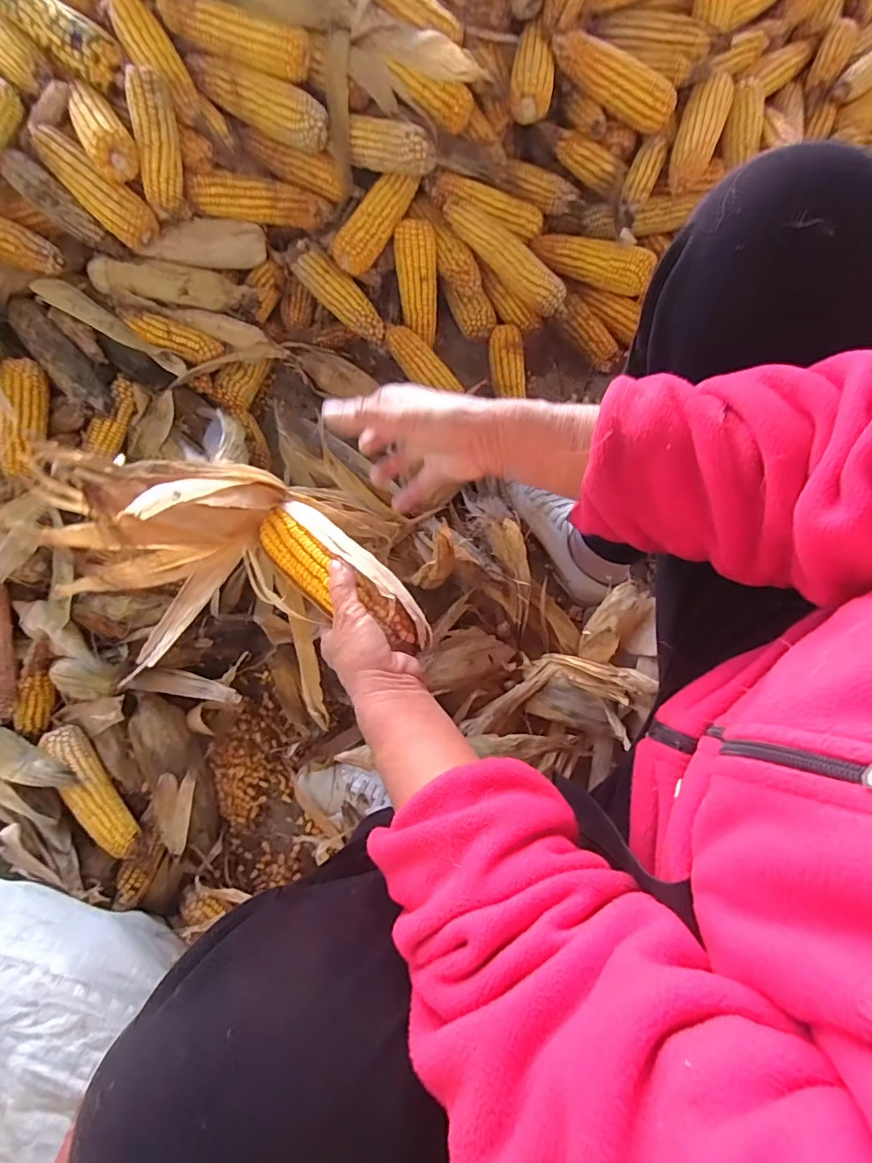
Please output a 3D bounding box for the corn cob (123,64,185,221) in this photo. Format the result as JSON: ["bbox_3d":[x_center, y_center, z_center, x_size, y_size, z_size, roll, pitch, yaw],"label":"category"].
[{"bbox_3d":[-0.318,-0.497,0.586,0.040,0.132,0.037,12,39,3],"label":"corn cob"}]

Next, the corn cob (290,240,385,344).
[{"bbox_3d":[-0.134,-0.400,0.713,0.048,0.040,0.166,-44,81,-7],"label":"corn cob"}]

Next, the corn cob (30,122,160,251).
[{"bbox_3d":[-0.401,-0.463,0.594,0.160,0.043,0.049,41,82,-9],"label":"corn cob"}]

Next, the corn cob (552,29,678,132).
[{"bbox_3d":[0.229,-0.645,0.655,0.170,0.047,0.041,15,79,-17],"label":"corn cob"}]

